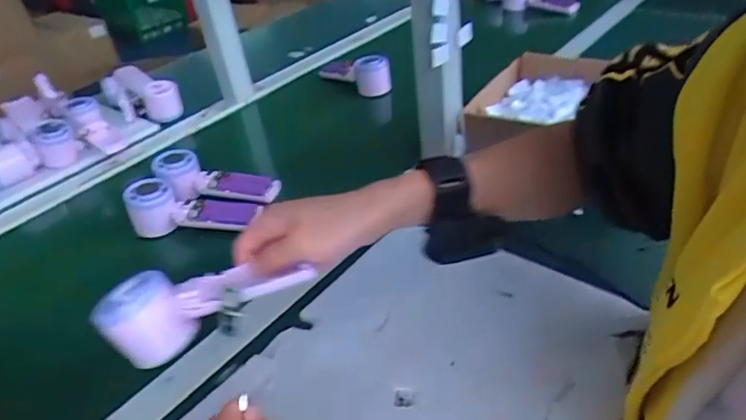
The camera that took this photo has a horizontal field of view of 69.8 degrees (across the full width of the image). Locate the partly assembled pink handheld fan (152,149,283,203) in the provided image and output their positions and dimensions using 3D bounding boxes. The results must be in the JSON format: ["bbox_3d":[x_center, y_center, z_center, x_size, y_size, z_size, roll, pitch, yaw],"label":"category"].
[{"bbox_3d":[-0.212,-0.036,0.713,0.165,0.044,0.053,13,38,1],"label":"partly assembled pink handheld fan"}]

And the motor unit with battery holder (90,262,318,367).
[{"bbox_3d":[-0.120,0.069,0.406,0.153,0.050,0.055,-15,37,0],"label":"motor unit with battery holder"}]

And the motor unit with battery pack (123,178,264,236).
[{"bbox_3d":[-0.228,0.003,0.672,0.158,0.052,0.053,7,36,-6],"label":"motor unit with battery pack"}]

